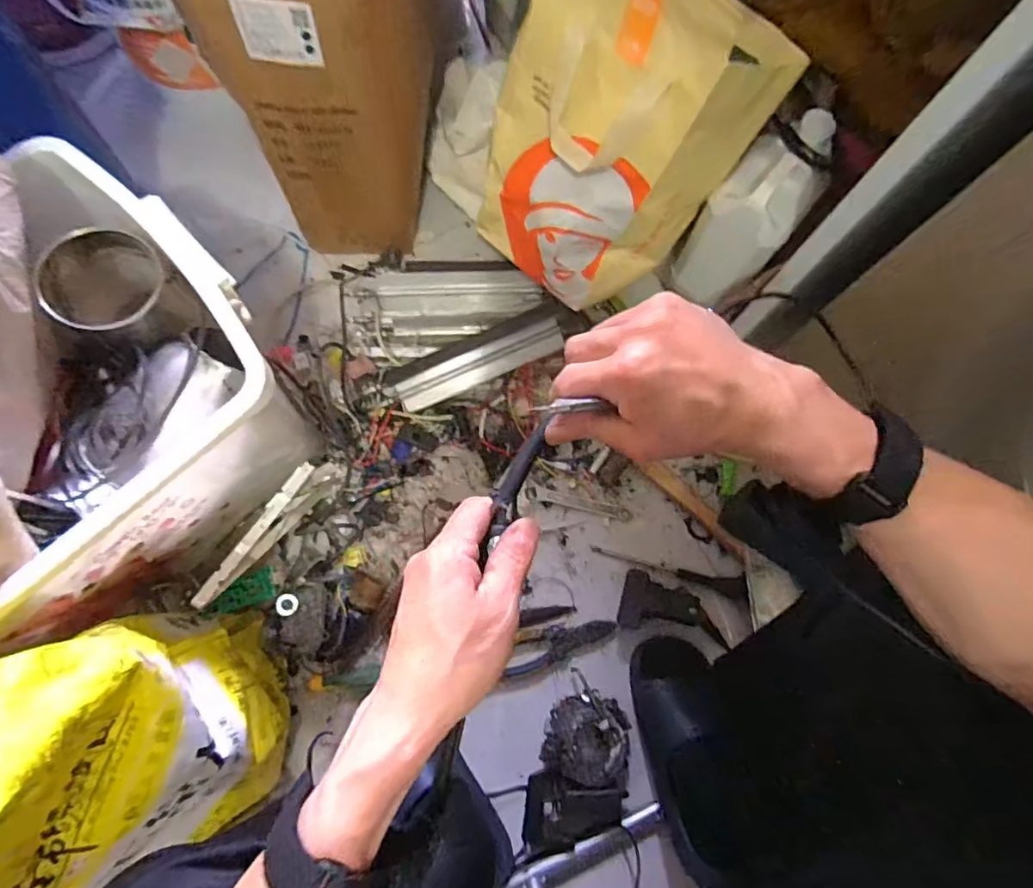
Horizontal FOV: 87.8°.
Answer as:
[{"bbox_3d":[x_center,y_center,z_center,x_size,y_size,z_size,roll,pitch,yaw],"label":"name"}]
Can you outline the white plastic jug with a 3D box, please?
[{"bbox_3d":[0.295,-0.283,0.680,0.098,0.195,0.142,38,78,7],"label":"white plastic jug"}]

